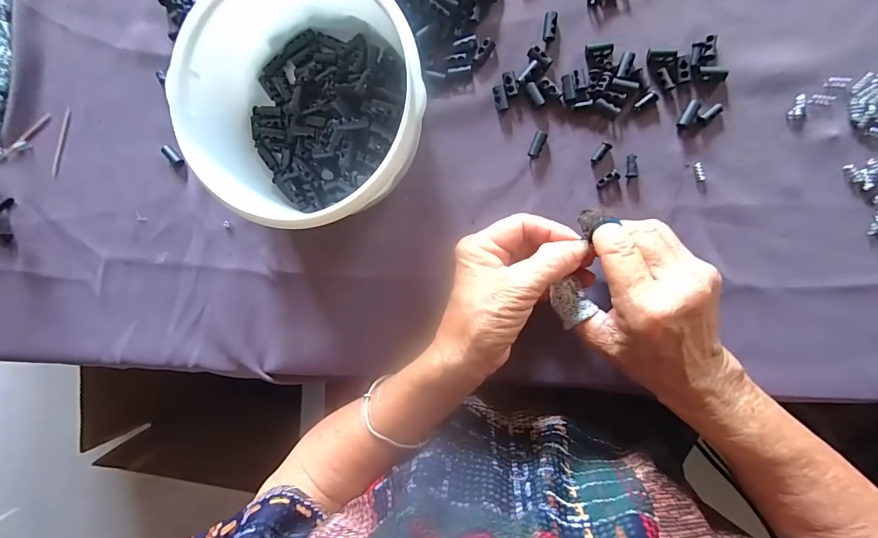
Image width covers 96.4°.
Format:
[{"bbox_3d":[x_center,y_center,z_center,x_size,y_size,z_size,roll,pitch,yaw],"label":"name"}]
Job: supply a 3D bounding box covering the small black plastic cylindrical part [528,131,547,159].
[{"bbox_3d":[0.073,-0.092,0.292,0.009,0.007,0.019,21,98,5],"label":"small black plastic cylindrical part"}]

